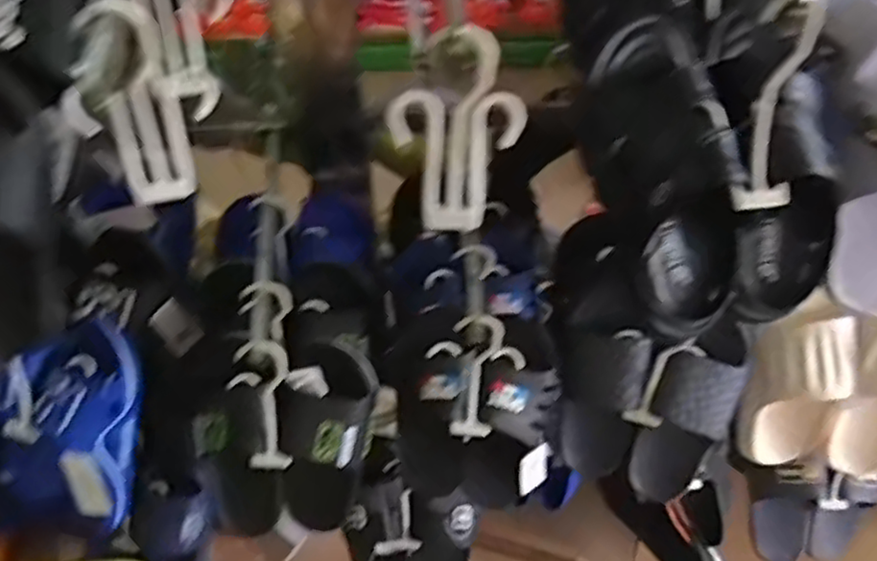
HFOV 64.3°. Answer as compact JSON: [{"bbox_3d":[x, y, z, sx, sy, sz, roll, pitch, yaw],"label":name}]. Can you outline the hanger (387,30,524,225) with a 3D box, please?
[{"bbox_3d":[0.012,-0.115,0.511,0.100,0.153,0.057,1,52,2],"label":"hanger"}]

